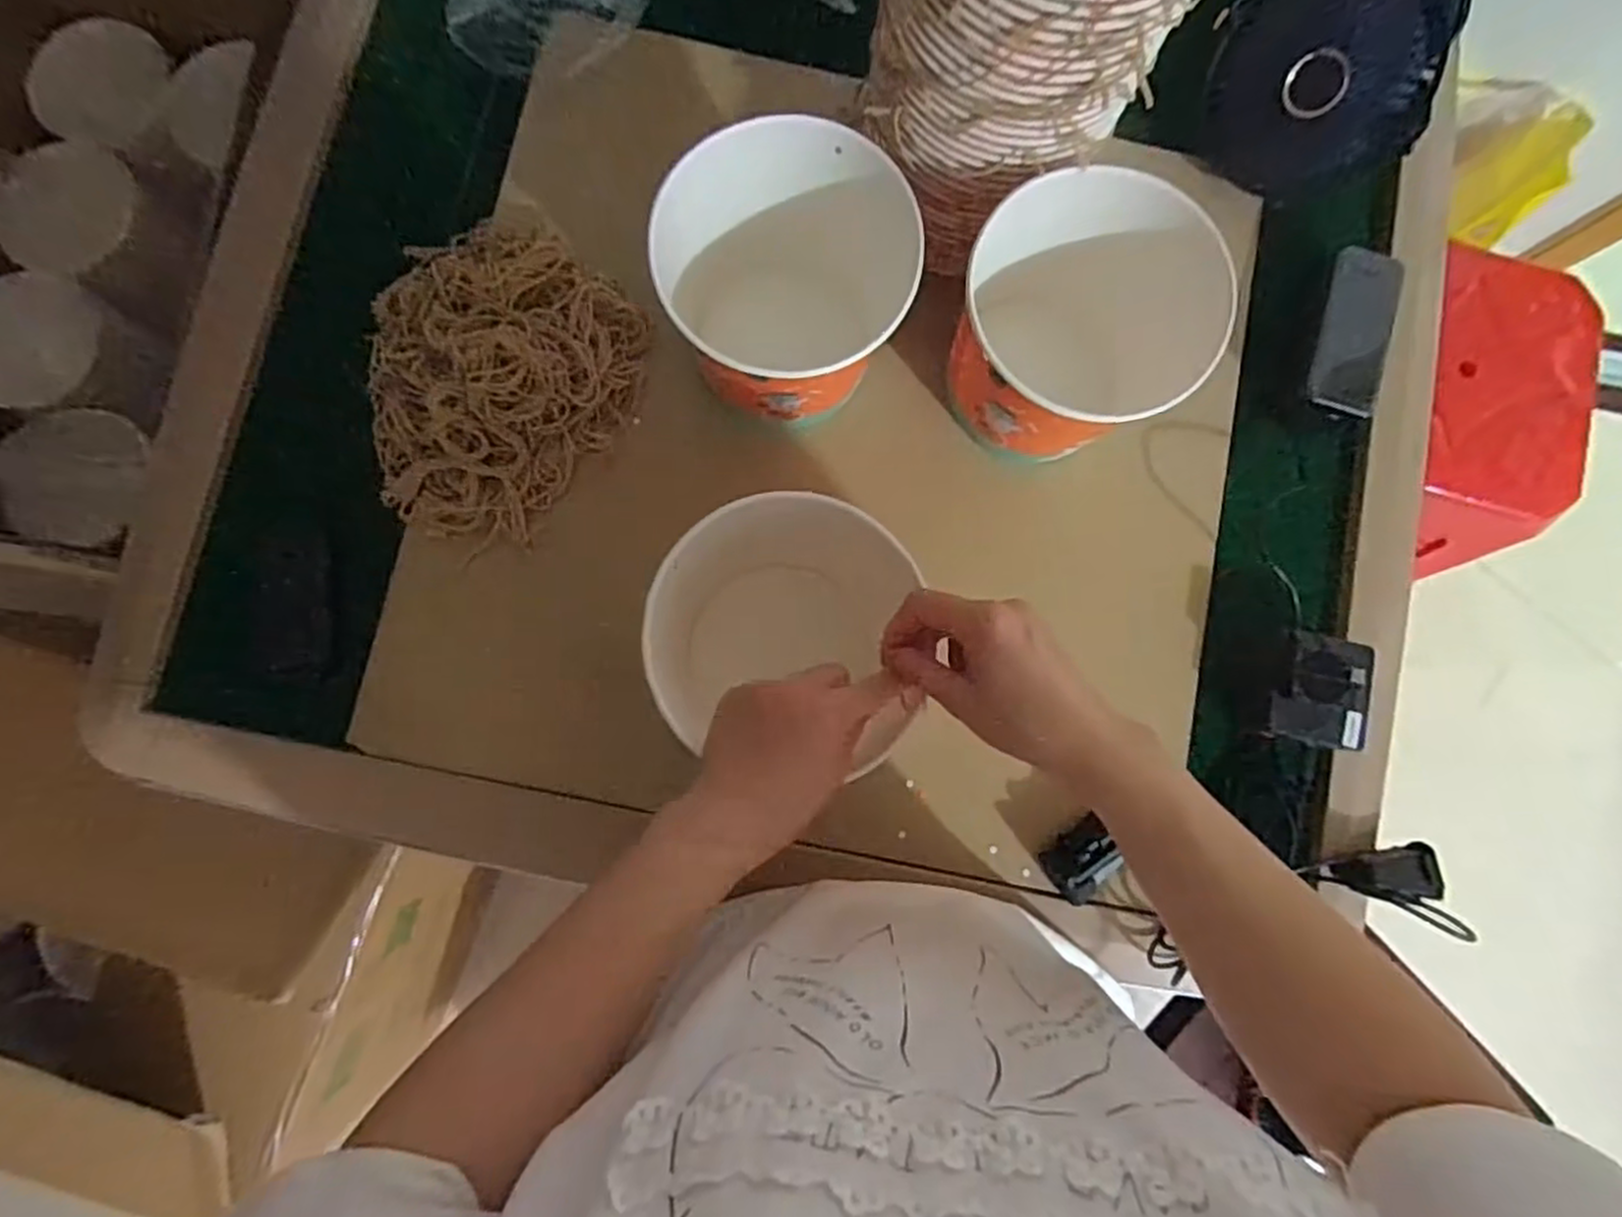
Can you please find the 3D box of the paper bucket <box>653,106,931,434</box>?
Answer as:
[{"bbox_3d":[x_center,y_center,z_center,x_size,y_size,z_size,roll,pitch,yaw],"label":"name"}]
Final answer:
[{"bbox_3d":[-0.022,-0.209,0.504,0.146,0.130,0.148,0,83,-3],"label":"paper bucket"}]

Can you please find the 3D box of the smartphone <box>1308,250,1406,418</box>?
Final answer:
[{"bbox_3d":[0.412,-0.209,0.566,0.057,0.008,0.126,16,86,-7],"label":"smartphone"}]

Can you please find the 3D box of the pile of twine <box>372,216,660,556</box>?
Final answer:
[{"bbox_3d":[-0.230,-0.164,0.523,0.182,0.062,0.218,37,82,2],"label":"pile of twine"}]

